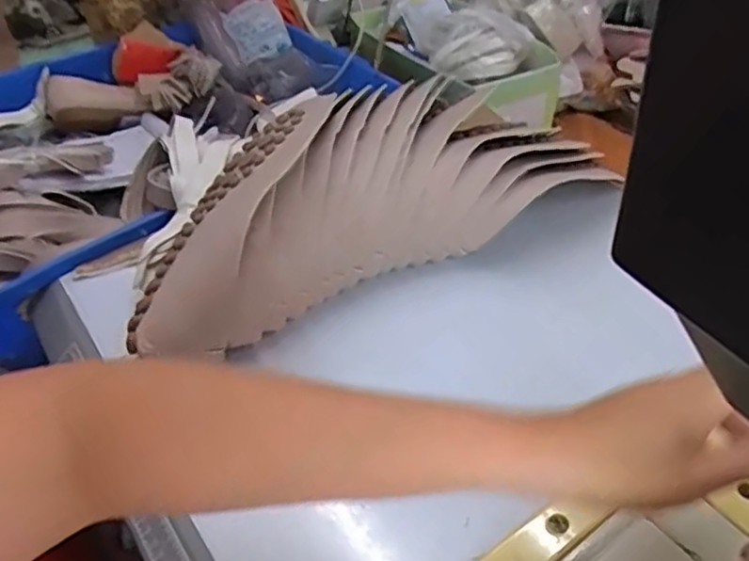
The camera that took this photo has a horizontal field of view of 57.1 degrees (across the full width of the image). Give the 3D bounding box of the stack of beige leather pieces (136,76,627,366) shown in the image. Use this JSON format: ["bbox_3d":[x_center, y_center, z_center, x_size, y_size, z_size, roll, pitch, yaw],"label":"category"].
[{"bbox_3d":[-0.019,-0.064,0.579,0.390,0.128,0.142,-23,48,-18],"label":"stack of beige leather pieces"}]

